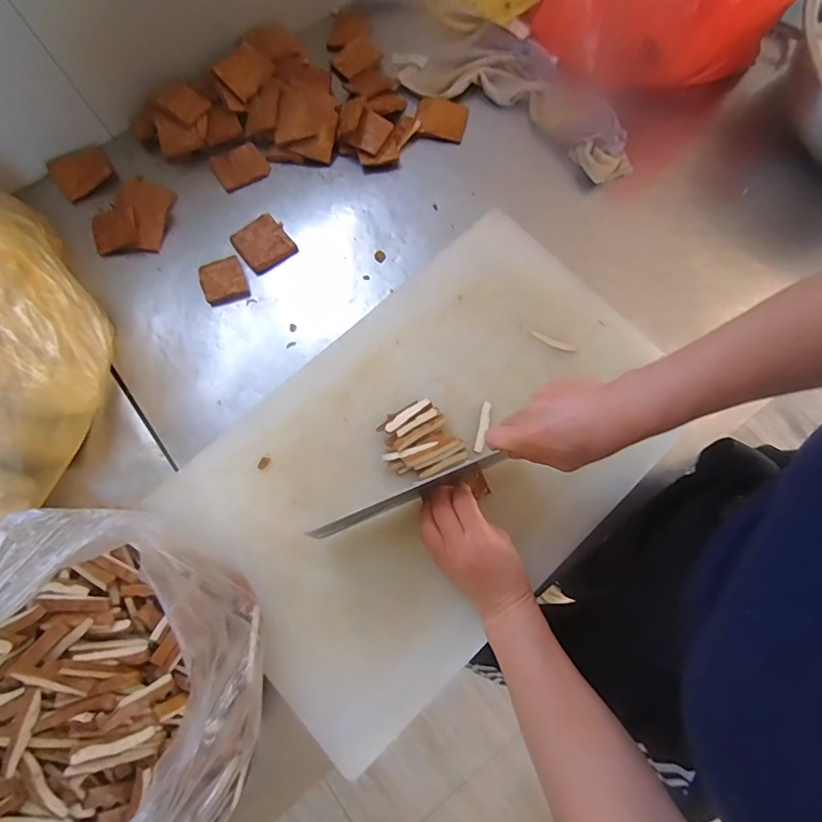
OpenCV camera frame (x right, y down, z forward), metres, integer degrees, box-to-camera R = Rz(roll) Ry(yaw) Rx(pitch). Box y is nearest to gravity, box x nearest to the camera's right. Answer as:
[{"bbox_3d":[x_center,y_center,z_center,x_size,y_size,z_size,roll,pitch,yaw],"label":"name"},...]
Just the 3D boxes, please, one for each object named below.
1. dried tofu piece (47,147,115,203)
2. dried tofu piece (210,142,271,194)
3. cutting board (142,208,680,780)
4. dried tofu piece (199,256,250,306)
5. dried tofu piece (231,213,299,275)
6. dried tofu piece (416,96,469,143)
[{"bbox_3d":[-0.422,-0.307,0.634,0.069,0.017,0.058,-32,78,-7],"label":"dried tofu piece"},{"bbox_3d":[-0.224,-0.321,0.649,0.064,0.011,0.059,-31,77,-7],"label":"dried tofu piece"},{"bbox_3d":[0.025,0.036,0.539,0.528,0.015,0.350,-42,79,-11],"label":"cutting board"},{"bbox_3d":[-0.230,-0.159,0.607,0.051,0.008,0.056,-19,76,-5],"label":"dried tofu piece"},{"bbox_3d":[-0.184,-0.211,0.614,0.062,0.018,0.068,-37,78,-8],"label":"dried tofu piece"},{"bbox_3d":[0.041,-0.396,0.666,0.066,0.009,0.060,14,76,4],"label":"dried tofu piece"}]

